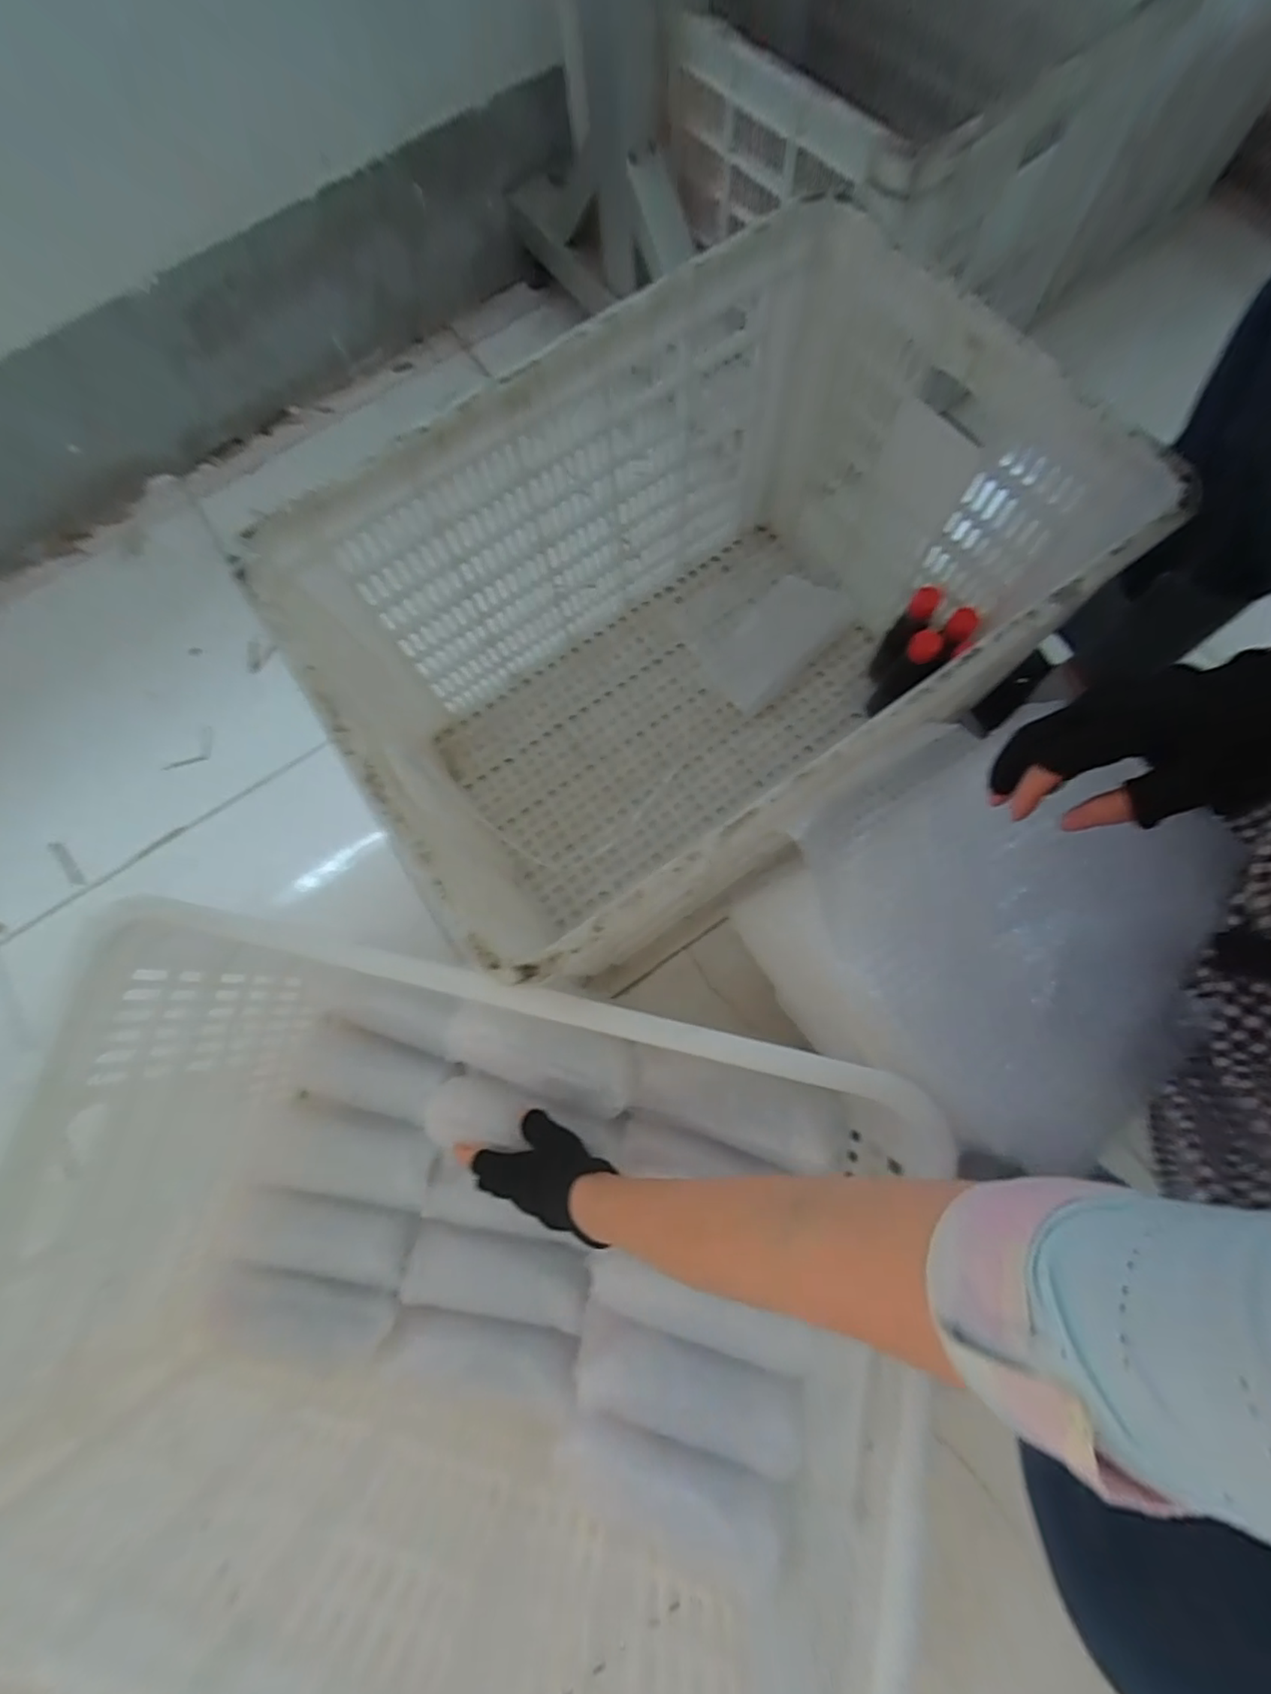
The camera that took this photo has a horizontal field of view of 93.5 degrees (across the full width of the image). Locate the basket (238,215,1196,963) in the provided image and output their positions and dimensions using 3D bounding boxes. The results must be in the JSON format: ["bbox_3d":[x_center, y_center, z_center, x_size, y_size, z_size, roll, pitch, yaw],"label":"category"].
[{"bbox_3d":[0.051,-0.193,0.624,0.618,0.378,0.431,-36,77,-7],"label":"basket"}]

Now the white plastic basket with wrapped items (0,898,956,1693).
[{"bbox_3d":[-0.143,0.323,0.485,0.613,0.273,0.416,12,77,7],"label":"white plastic basket with wrapped items"}]

